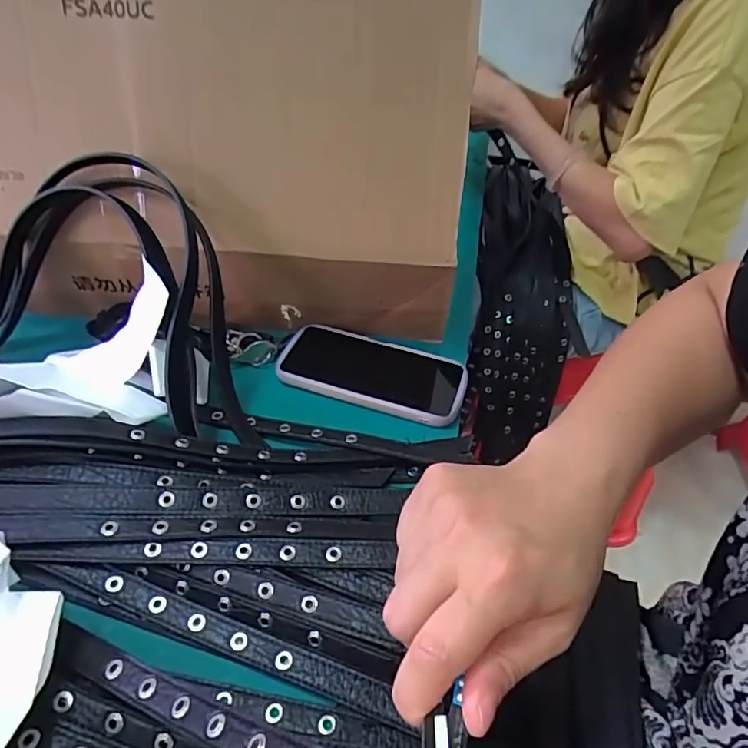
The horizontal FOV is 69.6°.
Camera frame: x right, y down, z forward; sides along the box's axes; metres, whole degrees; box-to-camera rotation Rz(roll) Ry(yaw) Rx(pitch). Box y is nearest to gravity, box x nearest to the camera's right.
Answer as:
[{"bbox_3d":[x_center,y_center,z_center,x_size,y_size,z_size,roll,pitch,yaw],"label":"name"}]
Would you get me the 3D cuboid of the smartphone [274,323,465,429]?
[{"bbox_3d":[0.000,-0.002,0.509,0.173,0.017,0.087,17,45,13],"label":"smartphone"}]

